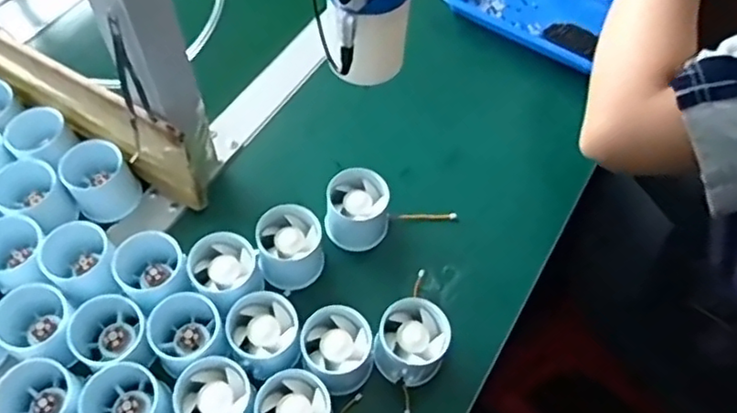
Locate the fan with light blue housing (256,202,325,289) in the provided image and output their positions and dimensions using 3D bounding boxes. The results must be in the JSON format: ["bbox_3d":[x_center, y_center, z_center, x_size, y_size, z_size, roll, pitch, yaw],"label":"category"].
[{"bbox_3d":[-0.065,0.035,0.518,0.053,0.051,0.052,1,59,-1],"label":"fan with light blue housing"}]

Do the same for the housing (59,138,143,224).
[{"bbox_3d":[-0.234,-0.022,0.544,0.053,0.049,0.054,-25,63,-16],"label":"housing"}]

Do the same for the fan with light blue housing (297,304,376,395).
[{"bbox_3d":[-0.024,0.109,0.472,0.051,0.042,0.053,1,59,-1],"label":"fan with light blue housing"}]

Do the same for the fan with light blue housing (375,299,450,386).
[{"bbox_3d":[0.033,0.103,0.476,0.051,0.041,0.054,21,61,11],"label":"fan with light blue housing"}]

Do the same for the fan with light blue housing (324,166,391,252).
[{"bbox_3d":[-0.009,0.004,0.539,0.053,0.053,0.053,5,59,2],"label":"fan with light blue housing"}]

